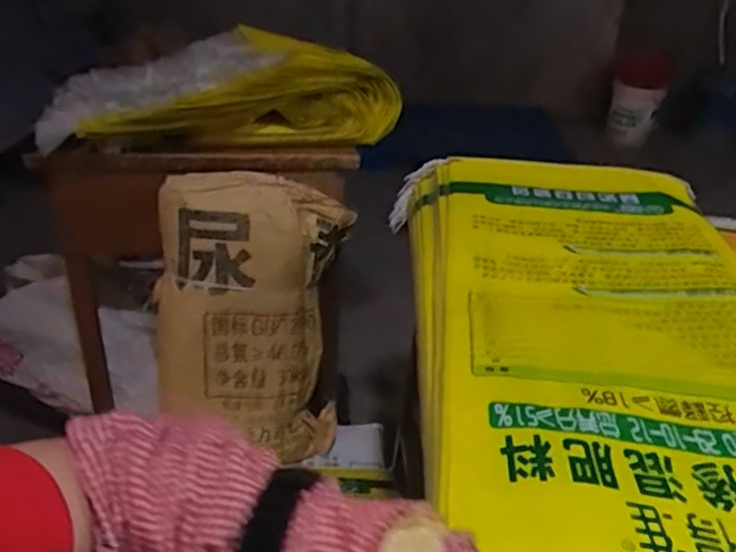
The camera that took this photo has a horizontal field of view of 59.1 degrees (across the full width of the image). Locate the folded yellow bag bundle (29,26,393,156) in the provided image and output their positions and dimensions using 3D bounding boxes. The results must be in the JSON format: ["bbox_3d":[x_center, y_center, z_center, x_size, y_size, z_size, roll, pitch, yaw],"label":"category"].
[{"bbox_3d":[-0.259,-0.332,1.176,0.594,0.169,0.269,-9,30,-20],"label":"folded yellow bag bundle"}]

